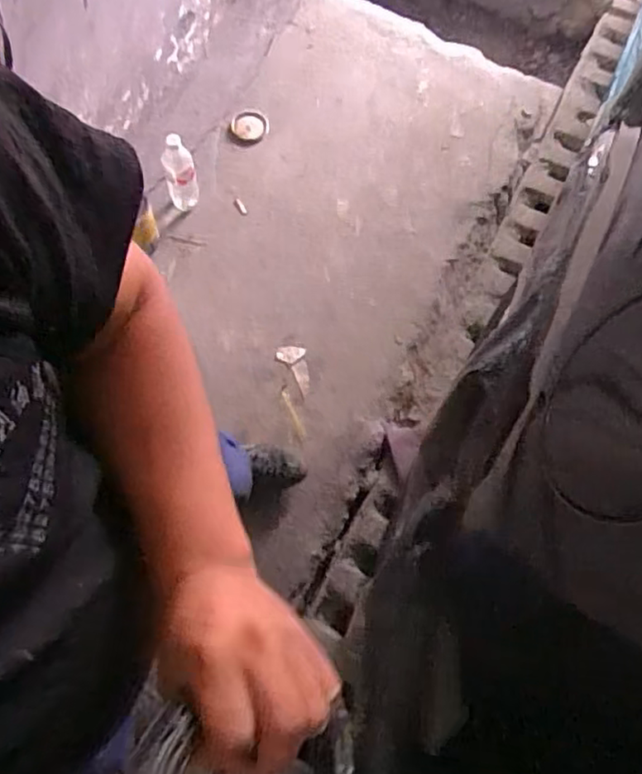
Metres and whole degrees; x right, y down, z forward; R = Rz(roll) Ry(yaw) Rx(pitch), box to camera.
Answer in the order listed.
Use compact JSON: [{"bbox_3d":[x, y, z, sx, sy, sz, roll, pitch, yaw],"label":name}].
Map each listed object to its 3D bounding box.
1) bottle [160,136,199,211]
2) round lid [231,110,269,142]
[{"bbox_3d":[-0.345,-0.521,1.541,0.077,0.243,0.059,-11,70,-7],"label":"bottle"},{"bbox_3d":[-0.190,-0.701,1.688,0.099,0.014,0.092,0,81,0],"label":"round lid"}]

